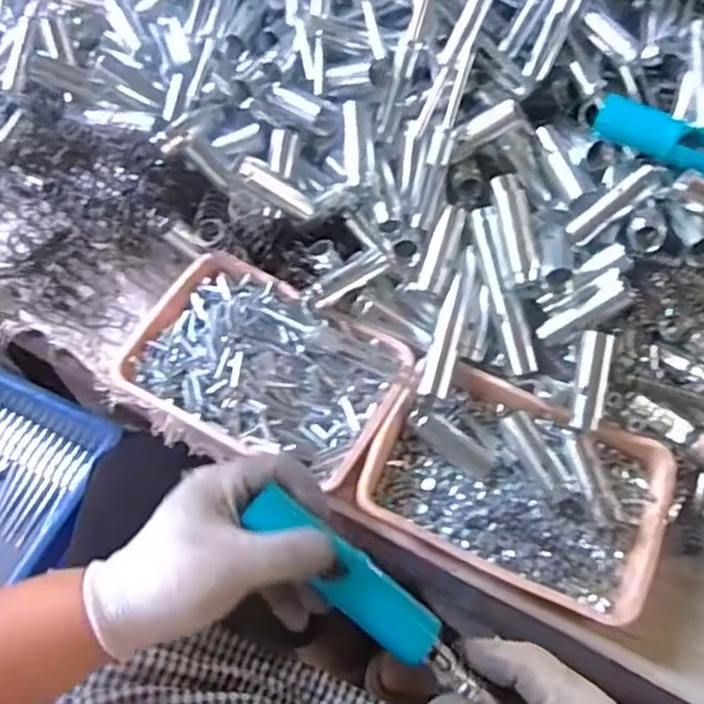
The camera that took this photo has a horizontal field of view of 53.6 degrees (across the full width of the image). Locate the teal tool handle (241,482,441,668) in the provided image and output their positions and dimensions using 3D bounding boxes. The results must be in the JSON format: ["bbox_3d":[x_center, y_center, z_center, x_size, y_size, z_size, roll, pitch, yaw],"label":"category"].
[{"bbox_3d":[-0.004,0.120,0.375,0.119,0.014,0.029,41,69,6],"label":"teal tool handle"}]

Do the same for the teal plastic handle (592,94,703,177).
[{"bbox_3d":[0.231,-0.145,0.487,0.121,0.027,0.024,27,66,13],"label":"teal plastic handle"}]

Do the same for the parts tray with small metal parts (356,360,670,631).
[{"bbox_3d":[0.118,0.097,0.509,0.200,0.041,0.133,23,65,11],"label":"parts tray with small metal parts"}]

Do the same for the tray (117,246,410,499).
[{"bbox_3d":[-0.067,0.013,0.542,0.197,0.034,0.130,27,66,13],"label":"tray"}]

